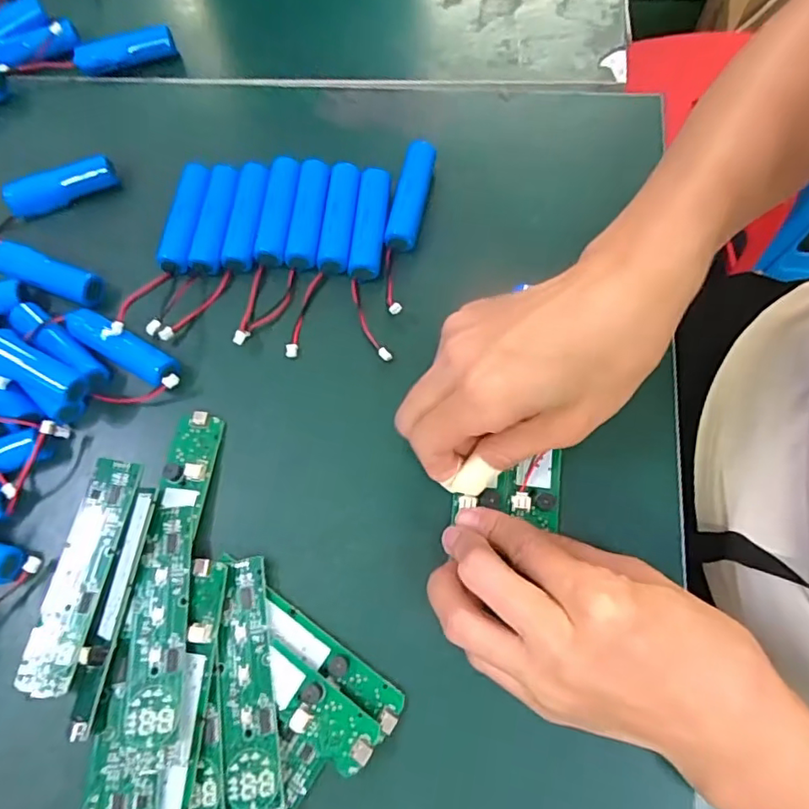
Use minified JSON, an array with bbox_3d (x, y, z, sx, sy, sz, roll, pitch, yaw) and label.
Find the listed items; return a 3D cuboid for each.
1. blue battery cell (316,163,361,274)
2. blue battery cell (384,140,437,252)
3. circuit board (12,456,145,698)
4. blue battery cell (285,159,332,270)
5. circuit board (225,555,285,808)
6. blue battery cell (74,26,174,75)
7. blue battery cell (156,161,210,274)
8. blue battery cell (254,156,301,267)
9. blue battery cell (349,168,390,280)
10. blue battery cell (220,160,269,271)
[{"bbox_3d":[-0.038,-0.111,0.336,0.019,0.020,0.065,5,71,5],"label":"blue battery cell"},{"bbox_3d":[0.005,-0.124,0.337,0.018,0.022,0.066,11,71,7],"label":"blue battery cell"},{"bbox_3d":[-0.164,0.085,0.287,0.030,0.012,0.115,9,71,6],"label":"circuit board"},{"bbox_3d":[-0.057,-0.114,0.338,0.020,0.019,0.066,4,71,5],"label":"blue battery cell"},{"bbox_3d":[-0.071,0.132,0.261,0.024,0.005,0.114,-8,70,0],"label":"circuit board"},{"bbox_3d":[-0.198,-0.249,0.398,0.068,0.022,0.019,-16,70,-3],"label":"blue battery cell"},{"bbox_3d":[-0.133,-0.113,0.340,0.020,0.017,0.068,5,71,5],"label":"blue battery cell"},{"bbox_3d":[-0.075,-0.115,0.340,0.019,0.018,0.072,3,71,4],"label":"blue battery cell"},{"bbox_3d":[-0.020,-0.107,0.334,0.018,0.020,0.065,6,71,5],"label":"blue battery cell"},{"bbox_3d":[-0.094,-0.113,0.340,0.019,0.020,0.066,6,71,5],"label":"blue battery cell"}]

